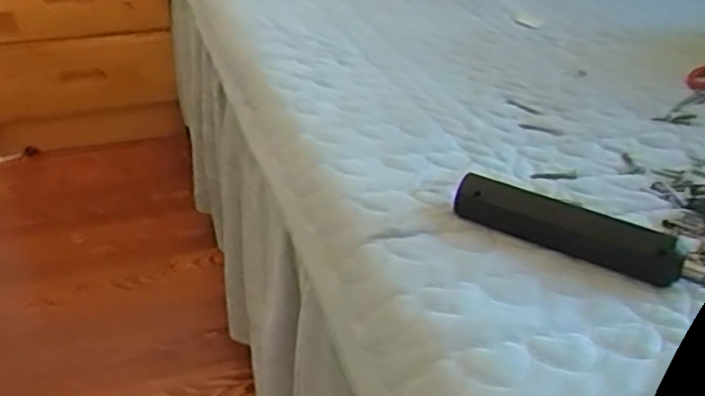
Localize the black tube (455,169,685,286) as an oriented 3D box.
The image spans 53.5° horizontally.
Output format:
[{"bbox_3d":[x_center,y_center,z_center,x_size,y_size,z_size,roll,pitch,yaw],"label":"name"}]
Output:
[{"bbox_3d":[0.150,0.020,0.509,0.165,0.034,0.020,20,36,30],"label":"black tube"}]

